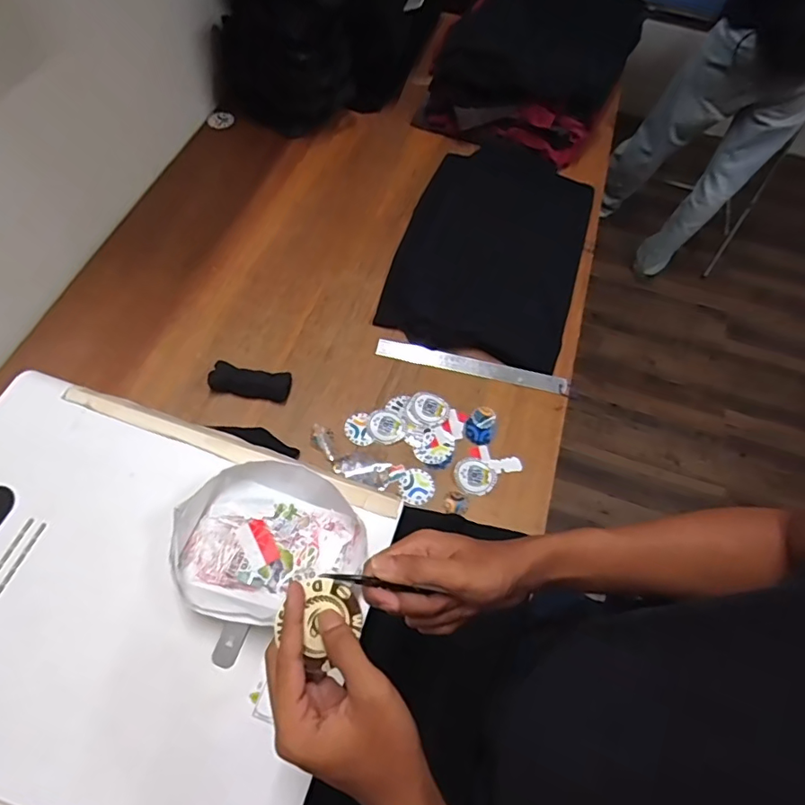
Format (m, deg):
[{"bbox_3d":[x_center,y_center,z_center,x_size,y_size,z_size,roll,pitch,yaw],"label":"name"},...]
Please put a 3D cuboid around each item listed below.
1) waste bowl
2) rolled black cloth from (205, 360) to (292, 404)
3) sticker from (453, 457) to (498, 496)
[{"bbox_3d":[-0.143,0.139,0.551,0.183,0.052,0.155,-22,65,-14],"label":"waste bowl"},{"bbox_3d":[-0.245,-0.032,0.843,0.126,0.025,0.051,7,62,1],"label":"rolled black cloth"},{"bbox_3d":[0.111,0.113,0.799,0.063,0.004,0.060,1,62,-3],"label":"sticker"}]

